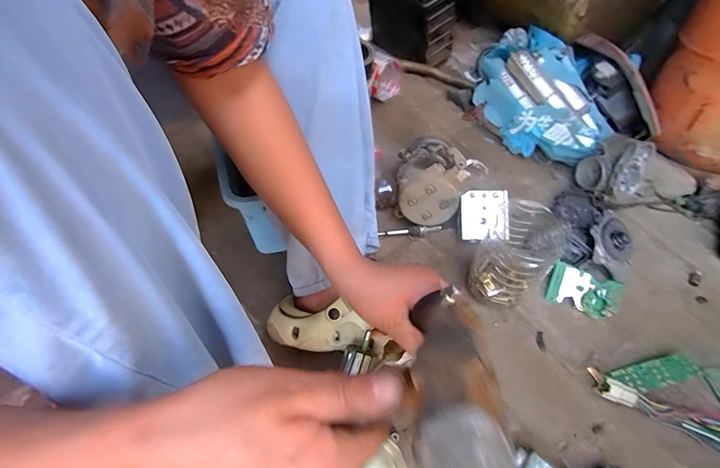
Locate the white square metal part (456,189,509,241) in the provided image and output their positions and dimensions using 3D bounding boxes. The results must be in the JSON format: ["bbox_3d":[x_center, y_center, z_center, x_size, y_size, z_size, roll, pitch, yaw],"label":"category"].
[{"bbox_3d":[0.220,-0.034,0.659,0.085,0.021,0.088,-1,90,9],"label":"white square metal part"}]

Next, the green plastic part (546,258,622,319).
[{"bbox_3d":[0.360,0.092,0.586,0.101,0.018,0.070,19,78,19],"label":"green plastic part"}]

